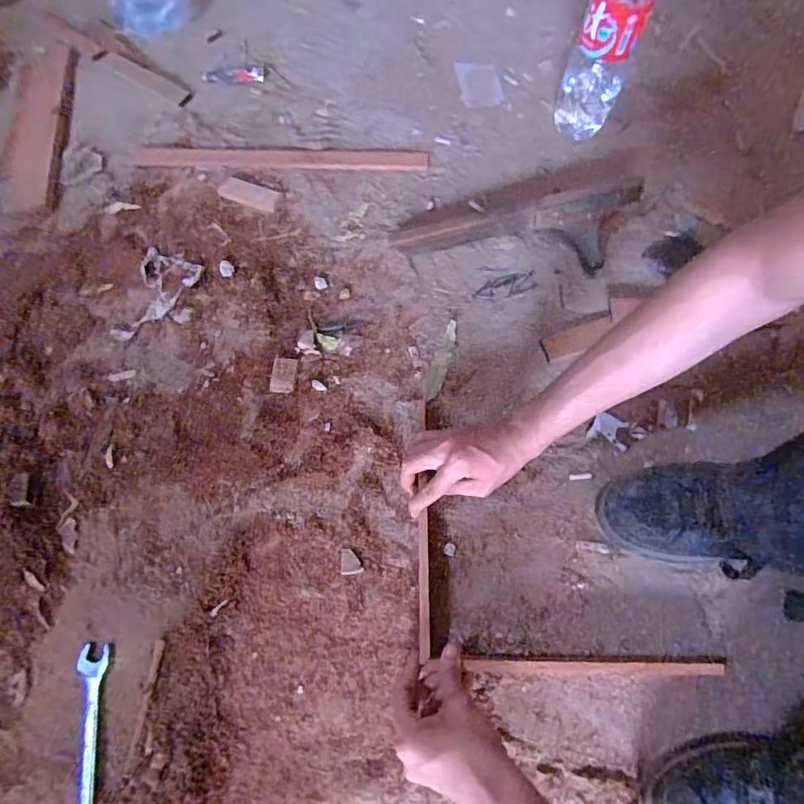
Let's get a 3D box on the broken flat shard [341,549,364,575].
[{"bbox_3d":[-0.057,0.179,0.542,0.024,0.005,0.027,-4,65,1],"label":"broken flat shard"}]

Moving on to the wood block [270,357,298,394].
[{"bbox_3d":[-0.156,-0.036,0.635,0.030,0.011,0.048,4,66,5],"label":"wood block"}]

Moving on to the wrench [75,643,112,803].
[{"bbox_3d":[-0.311,0.349,0.475,0.034,0.007,0.196,-12,66,-2],"label":"wrench"}]

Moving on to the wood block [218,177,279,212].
[{"bbox_3d":[-0.249,-0.337,0.778,0.102,0.009,0.041,21,69,12],"label":"wood block"}]

